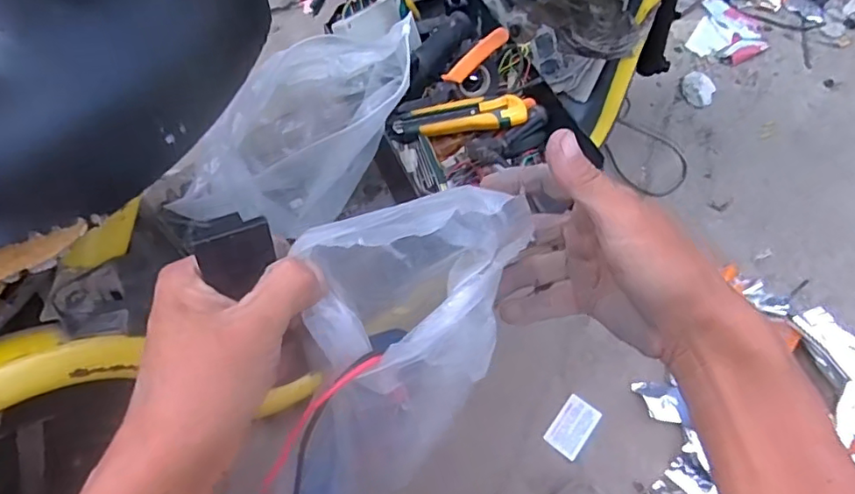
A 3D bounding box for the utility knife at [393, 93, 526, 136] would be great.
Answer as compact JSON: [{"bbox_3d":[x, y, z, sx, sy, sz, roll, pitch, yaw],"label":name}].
[{"bbox_3d":[0.038,-0.155,0.676,0.151,0.019,0.047,-4,56,11],"label":"utility knife"}]

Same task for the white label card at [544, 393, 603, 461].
[{"bbox_3d":[0.228,0.280,0.897,0.055,0.007,0.089,34,69,20],"label":"white label card"}]

